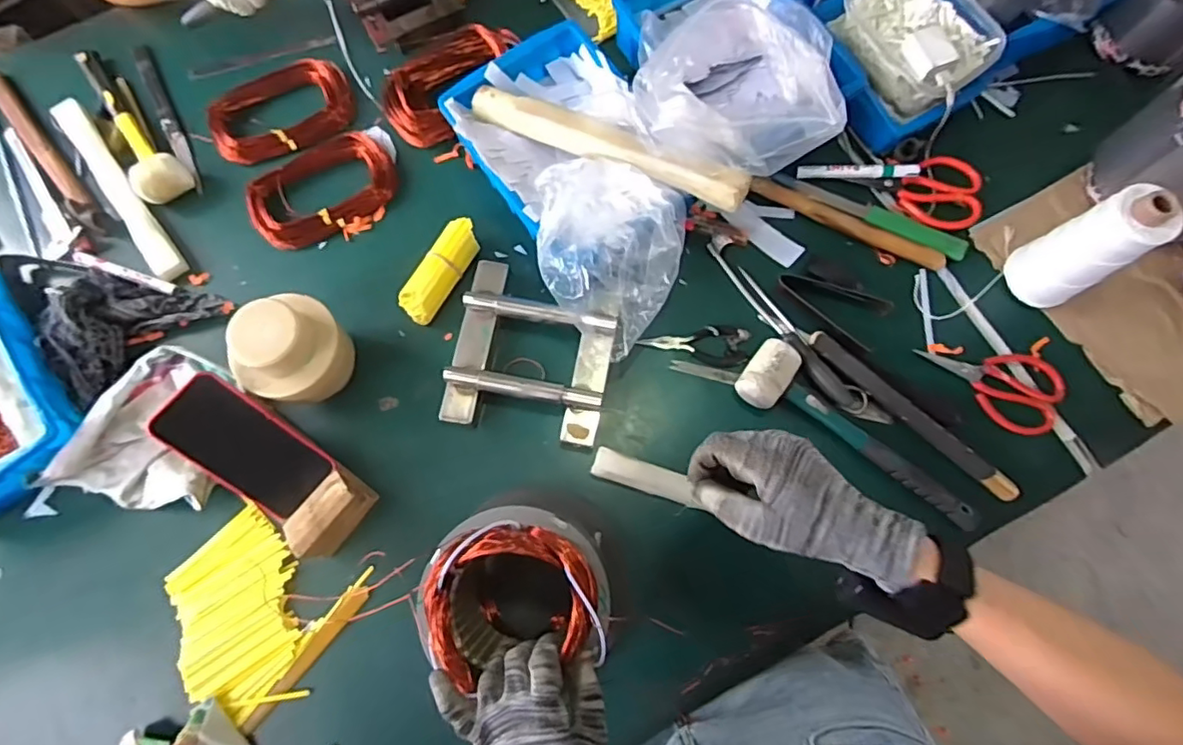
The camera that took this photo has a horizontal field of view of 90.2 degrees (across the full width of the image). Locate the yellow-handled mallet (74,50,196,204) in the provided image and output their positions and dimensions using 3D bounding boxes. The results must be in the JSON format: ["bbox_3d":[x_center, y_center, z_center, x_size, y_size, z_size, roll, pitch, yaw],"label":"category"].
[{"bbox_3d":[-0.624,-0.331,0.780,0.064,0.049,0.287,-39,78,-9],"label":"yellow-handled mallet"}]

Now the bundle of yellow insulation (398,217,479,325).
[{"bbox_3d":[-0.181,-0.122,0.710,0.051,0.040,0.131,33,78,9],"label":"bundle of yellow insulation"}]

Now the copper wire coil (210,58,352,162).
[{"bbox_3d":[-0.412,-0.344,0.786,0.190,0.039,0.102,-31,77,-7],"label":"copper wire coil"}]

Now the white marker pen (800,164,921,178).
[{"bbox_3d":[0.332,-0.251,0.733,0.146,0.014,0.020,0,75,1],"label":"white marker pen"}]

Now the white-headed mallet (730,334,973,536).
[{"bbox_3d":[0.294,0.068,0.643,0.285,0.038,0.078,34,78,9],"label":"white-headed mallet"}]

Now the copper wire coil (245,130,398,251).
[{"bbox_3d":[-0.340,-0.231,0.751,0.183,0.029,0.109,-34,77,-8],"label":"copper wire coil"}]

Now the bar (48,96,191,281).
[{"bbox_3d":[-0.604,-0.237,0.753,0.037,0.027,0.297,-35,77,-8],"label":"bar"}]

